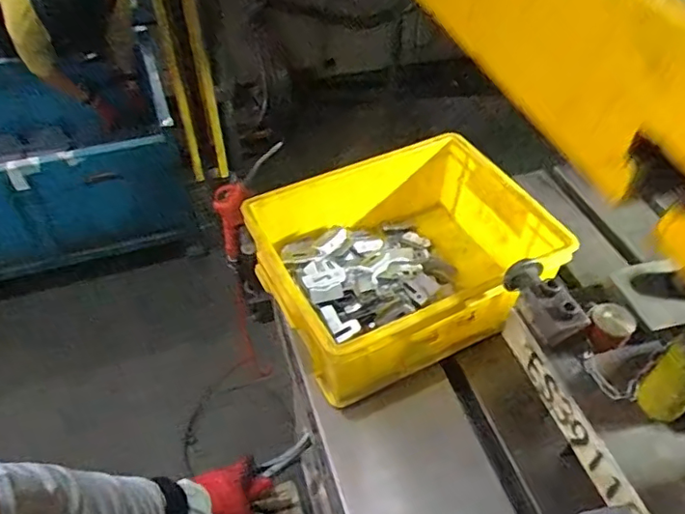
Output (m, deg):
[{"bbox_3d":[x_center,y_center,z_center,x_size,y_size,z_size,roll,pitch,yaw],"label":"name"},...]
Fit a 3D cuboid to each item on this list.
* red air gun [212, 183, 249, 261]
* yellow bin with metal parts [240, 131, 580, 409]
[{"bbox_3d":[-0.162,-0.052,0.846,0.056,0.137,0.023,-11,49,-11],"label":"red air gun"},{"bbox_3d":[0.072,0.004,0.722,0.346,0.129,0.264,-23,52,-21],"label":"yellow bin with metal parts"}]

